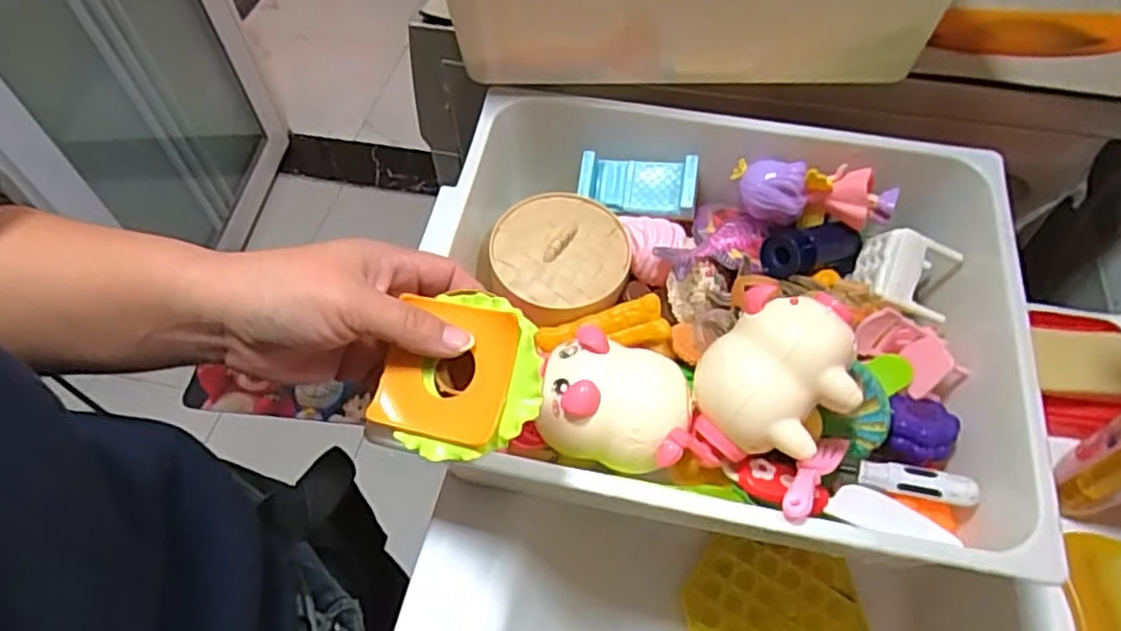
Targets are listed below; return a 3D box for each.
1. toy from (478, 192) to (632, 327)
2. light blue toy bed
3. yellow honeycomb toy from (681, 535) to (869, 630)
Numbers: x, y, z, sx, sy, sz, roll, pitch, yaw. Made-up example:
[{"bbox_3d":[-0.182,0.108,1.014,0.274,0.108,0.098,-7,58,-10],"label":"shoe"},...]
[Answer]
[{"bbox_3d":[-0.002,-0.042,0.487,0.096,0.024,0.102,-1,55,2],"label":"toy"},{"bbox_3d":[0.056,-0.098,0.523,0.085,0.029,0.040,7,80,8],"label":"light blue toy bed"},{"bbox_3d":[0.161,0.232,0.536,0.126,0.014,0.113,8,56,8],"label":"yellow honeycomb toy"}]

